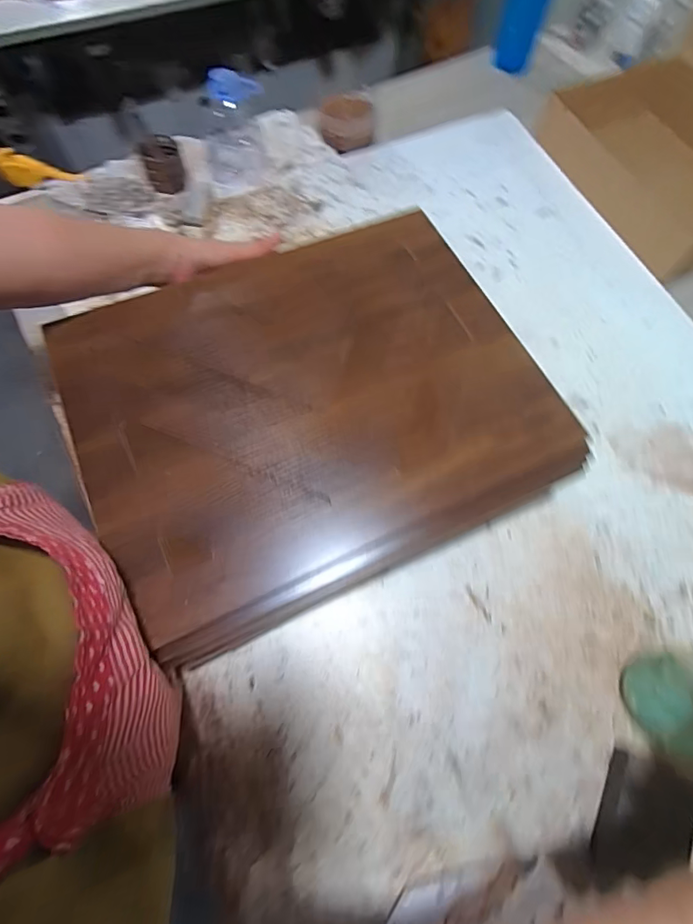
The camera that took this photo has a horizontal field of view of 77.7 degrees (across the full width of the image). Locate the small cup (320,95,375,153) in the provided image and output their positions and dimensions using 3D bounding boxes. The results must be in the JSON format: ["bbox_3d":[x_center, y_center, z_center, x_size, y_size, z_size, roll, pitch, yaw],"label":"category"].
[{"bbox_3d":[0.000,-0.570,0.729,0.085,0.046,0.089,1,67,-2],"label":"small cup"}]

